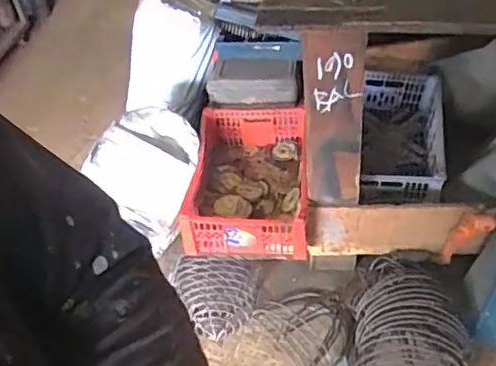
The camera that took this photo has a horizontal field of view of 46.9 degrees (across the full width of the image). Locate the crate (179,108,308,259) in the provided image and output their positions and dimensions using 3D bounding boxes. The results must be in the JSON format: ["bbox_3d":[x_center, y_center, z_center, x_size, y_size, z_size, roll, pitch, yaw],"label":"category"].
[{"bbox_3d":[-0.002,-0.009,1.588,0.318,0.169,0.450,-1,45,6],"label":"crate"}]

